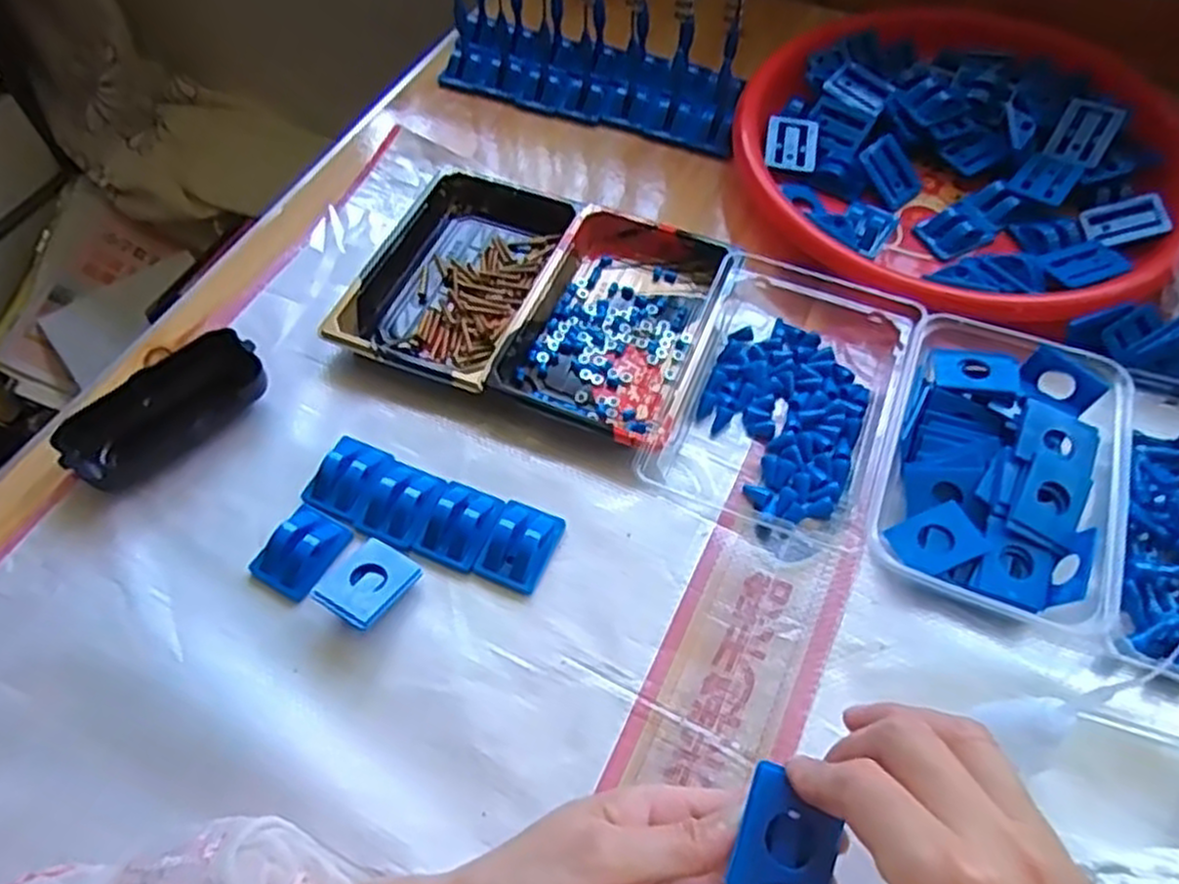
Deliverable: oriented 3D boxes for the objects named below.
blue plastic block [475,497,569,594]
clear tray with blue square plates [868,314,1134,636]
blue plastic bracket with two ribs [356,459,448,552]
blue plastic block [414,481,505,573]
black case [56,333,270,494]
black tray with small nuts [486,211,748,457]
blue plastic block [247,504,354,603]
[{"bbox_3d":[-0.035,0.051,0.402,0.033,0.015,0.044,20,61,13],"label":"blue plastic block"},{"bbox_3d":[0.212,0.010,0.409,0.107,0.031,0.161,17,61,12],"label":"clear tray with blue square plates"},{"bbox_3d":[-0.098,0.031,0.414,0.036,0.010,0.045,22,62,14],"label":"blue plastic bracket with two ribs"},{"bbox_3d":[-0.067,0.042,0.408,0.035,0.014,0.044,21,61,14],"label":"blue plastic block"},{"bbox_3d":[-0.240,-0.019,0.445,0.109,0.023,0.054,-38,65,-20],"label":"black case"},{"bbox_3d":[0.018,-0.075,0.472,0.106,0.024,0.160,20,61,13],"label":"black tray with small nuts"},{"bbox_3d":[-0.148,0.054,0.401,0.037,0.012,0.044,26,63,16],"label":"blue plastic block"}]

